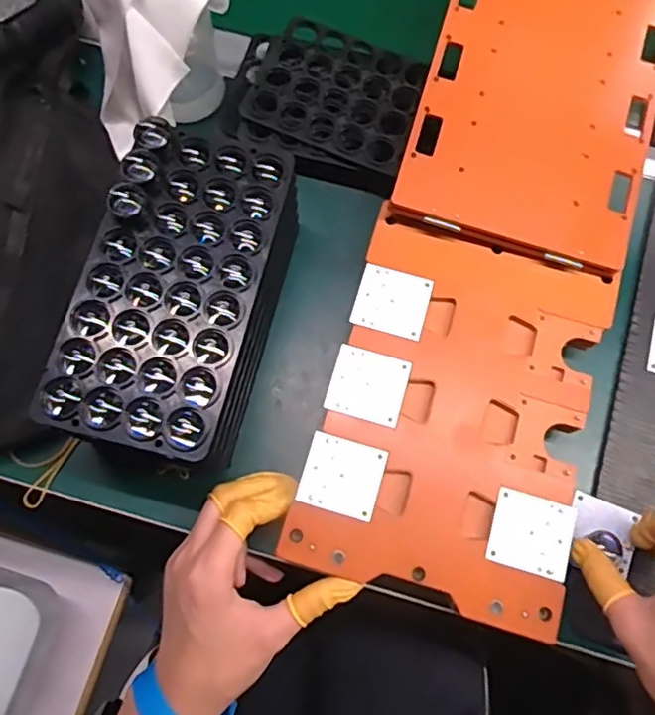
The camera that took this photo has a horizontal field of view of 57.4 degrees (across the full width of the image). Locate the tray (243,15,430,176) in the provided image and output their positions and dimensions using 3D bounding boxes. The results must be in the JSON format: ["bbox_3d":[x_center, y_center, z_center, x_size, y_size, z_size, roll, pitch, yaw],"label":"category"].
[{"bbox_3d":[0.006,-0.200,0.452,0.122,0.010,0.098,19,75,5],"label":"tray"}]

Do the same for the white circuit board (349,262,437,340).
[{"bbox_3d":[0.044,-0.038,0.404,0.047,0.004,0.044,15,75,4],"label":"white circuit board"}]

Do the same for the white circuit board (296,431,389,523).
[{"bbox_3d":[0.010,0.073,0.369,0.047,0.004,0.044,17,75,4],"label":"white circuit board"}]

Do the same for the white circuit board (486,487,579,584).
[{"bbox_3d":[0.124,0.106,0.360,0.047,0.004,0.044,17,75,5],"label":"white circuit board"}]

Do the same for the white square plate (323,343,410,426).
[{"bbox_3d":[0.026,0.018,0.385,0.048,0.004,0.044,16,75,4],"label":"white square plate"}]

